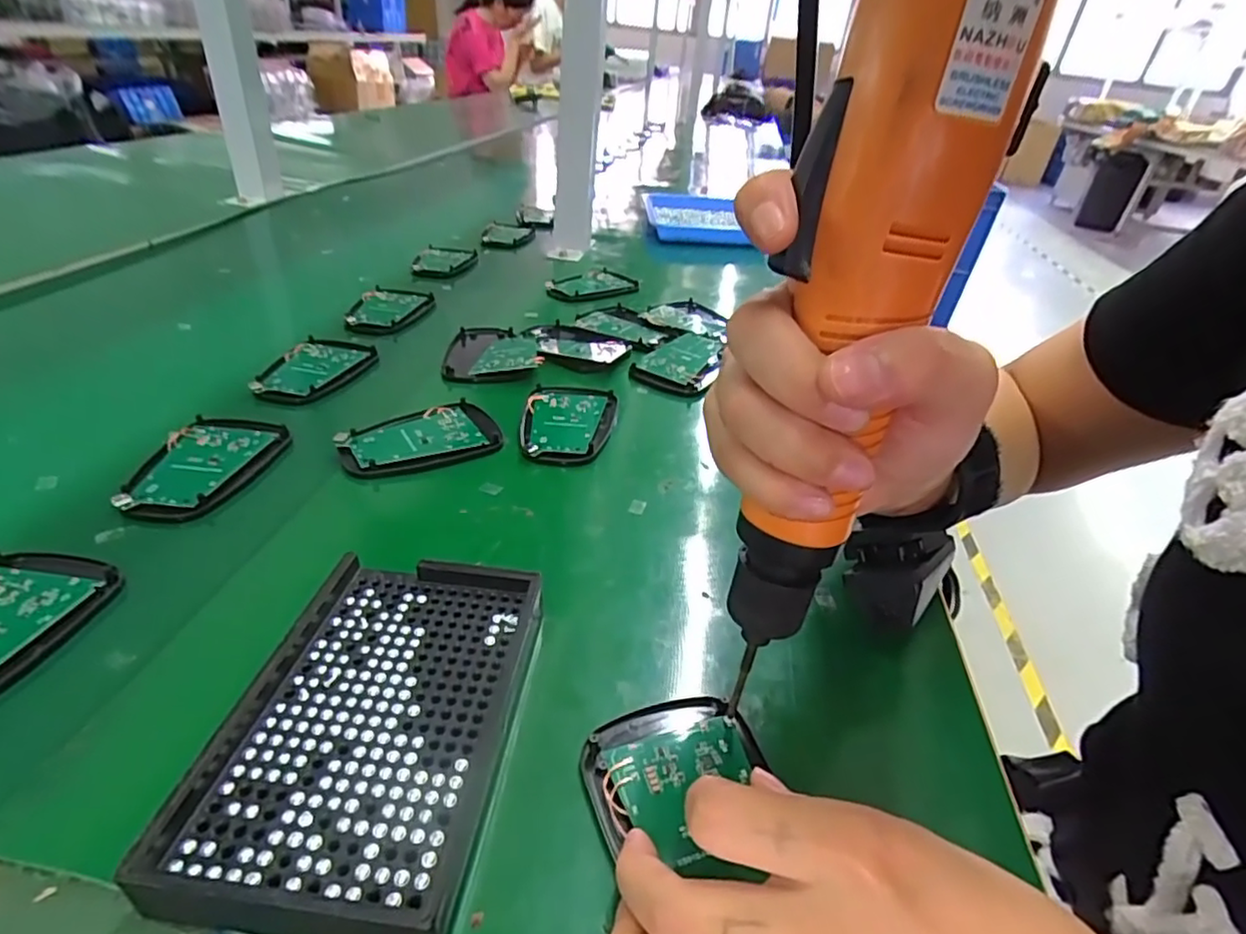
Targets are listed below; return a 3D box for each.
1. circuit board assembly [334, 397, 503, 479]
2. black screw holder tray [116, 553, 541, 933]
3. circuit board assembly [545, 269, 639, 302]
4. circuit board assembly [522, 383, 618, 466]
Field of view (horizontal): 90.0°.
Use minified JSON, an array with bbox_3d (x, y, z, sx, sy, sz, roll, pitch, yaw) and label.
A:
[{"bbox_3d":[-0.129,-0.019,0.397,0.094,0.008,0.060,-18,40,-29],"label":"circuit board assembly"},{"bbox_3d":[-0.091,0.092,0.228,0.099,0.025,0.140,6,34,3],"label":"black screw holder tray"},{"bbox_3d":[-0.032,-0.192,0.661,0.098,0.007,0.071,-21,41,-32],"label":"circuit board assembly"},{"bbox_3d":[-0.038,-0.032,0.428,0.064,0.008,0.095,3,34,-1],"label":"circuit board assembly"}]

